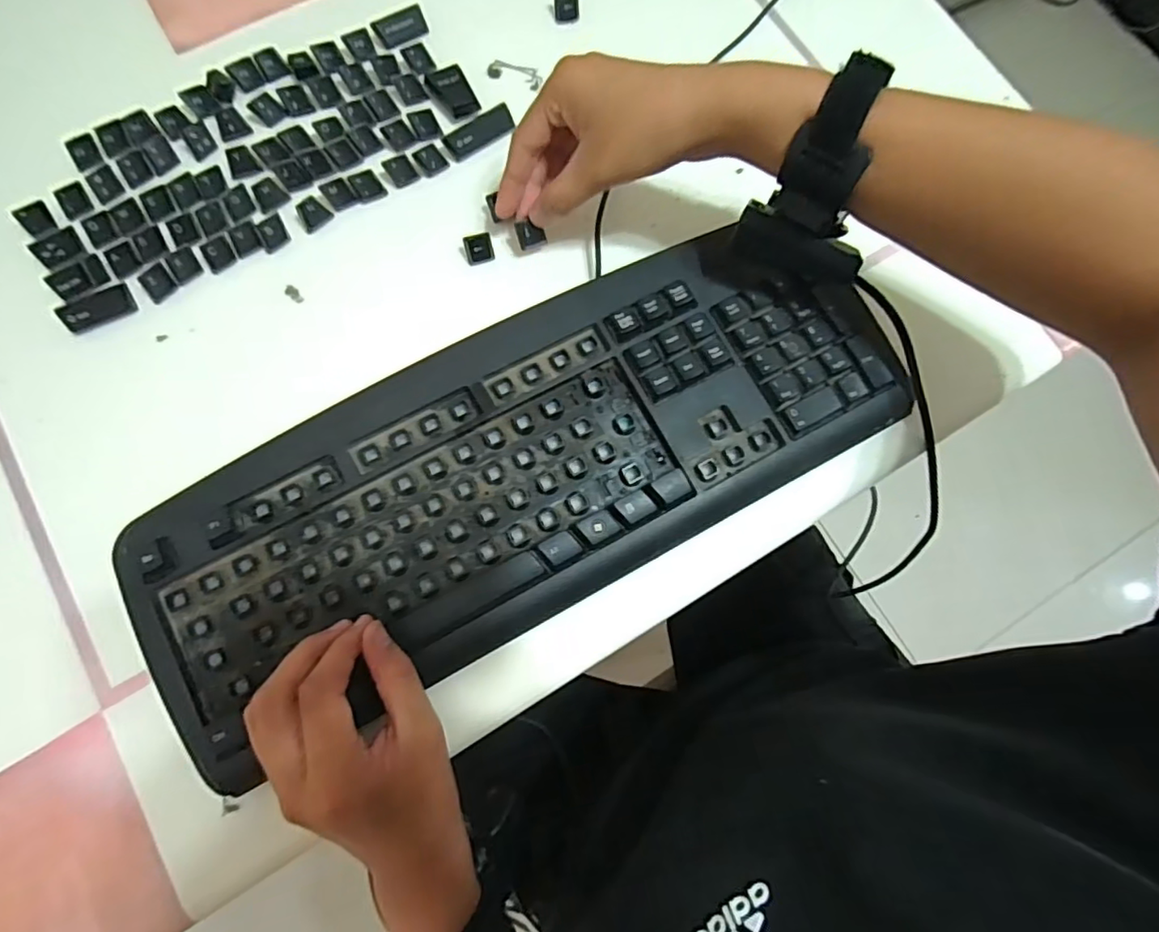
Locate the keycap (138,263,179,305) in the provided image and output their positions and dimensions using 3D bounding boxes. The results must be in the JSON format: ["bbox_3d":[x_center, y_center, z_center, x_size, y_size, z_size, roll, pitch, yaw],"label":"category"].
[{"bbox_3d":[-0.265,-0.115,0.365,0.019,0.013,0.015,-39,80,-10],"label":"keycap"}]

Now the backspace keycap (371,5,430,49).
[{"bbox_3d":[-0.127,-0.315,0.414,0.039,0.006,0.019,-30,79,-8],"label":"backspace keycap"}]

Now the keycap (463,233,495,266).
[{"bbox_3d":[-0.065,-0.142,0.379,0.019,0.015,0.015,-17,77,-6],"label":"keycap"}]

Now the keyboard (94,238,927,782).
[{"bbox_3d":[-0.027,-0.003,0.331,0.432,0.018,0.167,-24,78,-7],"label":"keyboard"}]

